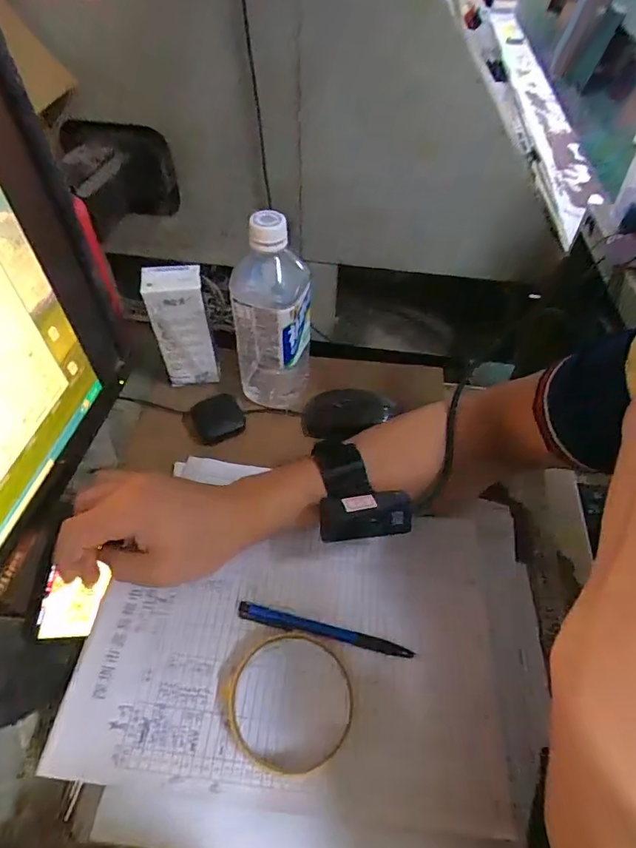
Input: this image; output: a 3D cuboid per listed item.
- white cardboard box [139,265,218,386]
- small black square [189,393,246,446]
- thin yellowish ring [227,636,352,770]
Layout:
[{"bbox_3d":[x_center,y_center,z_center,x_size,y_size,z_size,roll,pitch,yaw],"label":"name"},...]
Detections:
[{"bbox_3d":[-0.139,-0.098,0.498,0.054,0.128,0.034,-5,50,-6],"label":"white cardboard box"},{"bbox_3d":[-0.104,-0.007,0.497,0.053,0.017,0.046,-16,52,-15],"label":"small black square"},{"bbox_3d":[-0.018,0.187,0.328,0.084,0.013,0.083,1,50,-1],"label":"thin yellowish ring"}]

